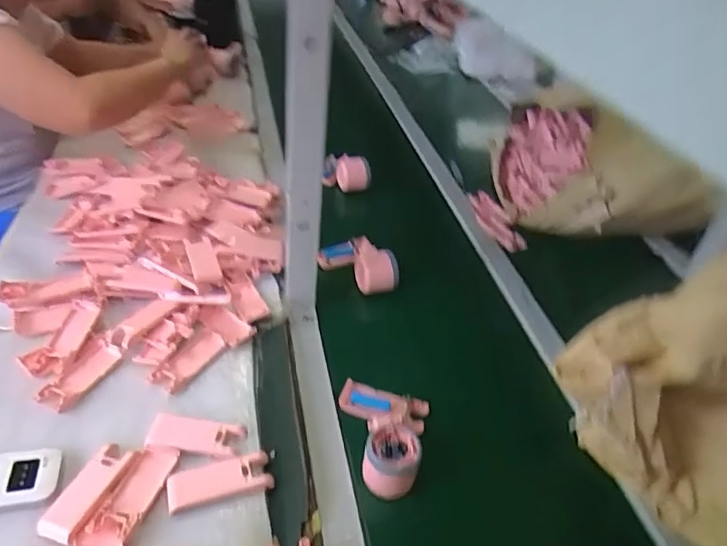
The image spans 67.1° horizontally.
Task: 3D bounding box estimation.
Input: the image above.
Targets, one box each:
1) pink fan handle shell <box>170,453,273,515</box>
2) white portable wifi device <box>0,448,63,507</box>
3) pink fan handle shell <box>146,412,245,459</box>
[{"bbox_3d":[-0.147,0.213,0.564,0.102,0.008,0.043,-8,40,-18],"label":"pink fan handle shell"},{"bbox_3d":[-0.359,0.205,0.546,0.101,0.020,0.059,0,39,-9],"label":"white portable wifi device"},{"bbox_3d":[-0.184,0.179,0.604,0.097,0.014,0.039,8,38,1],"label":"pink fan handle shell"}]

